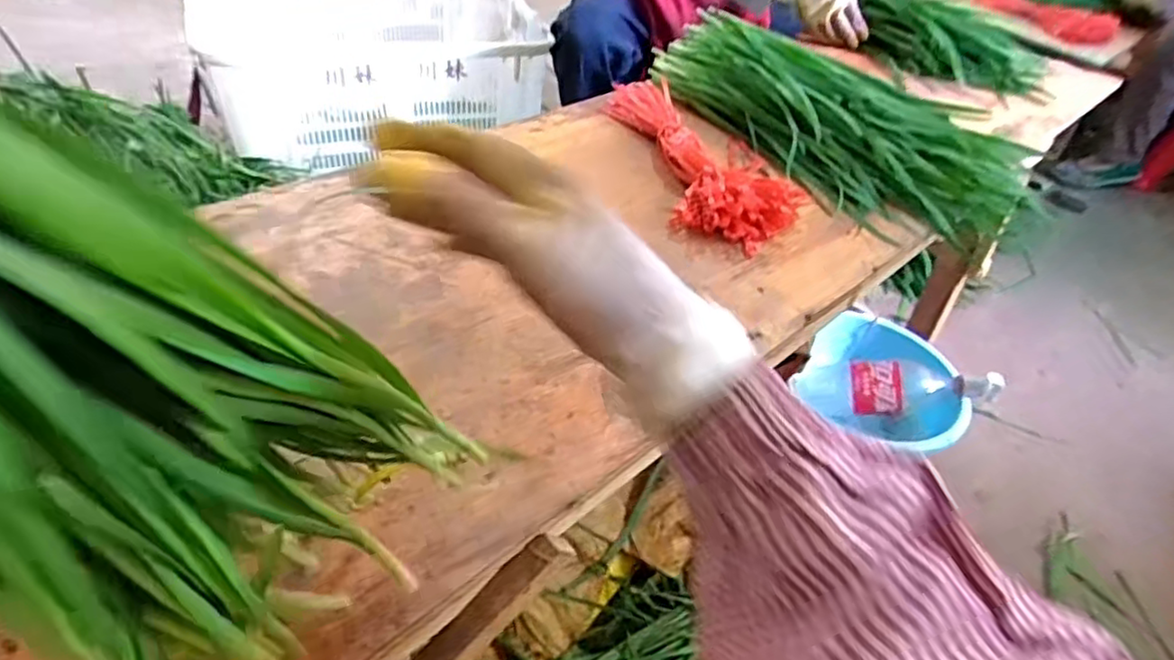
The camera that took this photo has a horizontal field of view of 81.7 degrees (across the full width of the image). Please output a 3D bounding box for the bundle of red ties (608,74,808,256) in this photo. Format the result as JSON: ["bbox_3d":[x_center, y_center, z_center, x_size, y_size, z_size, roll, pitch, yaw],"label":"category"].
[{"bbox_3d":[0.136,-0.208,0.774,0.145,0.048,0.341,-3,42,-13],"label":"bundle of red ties"}]

